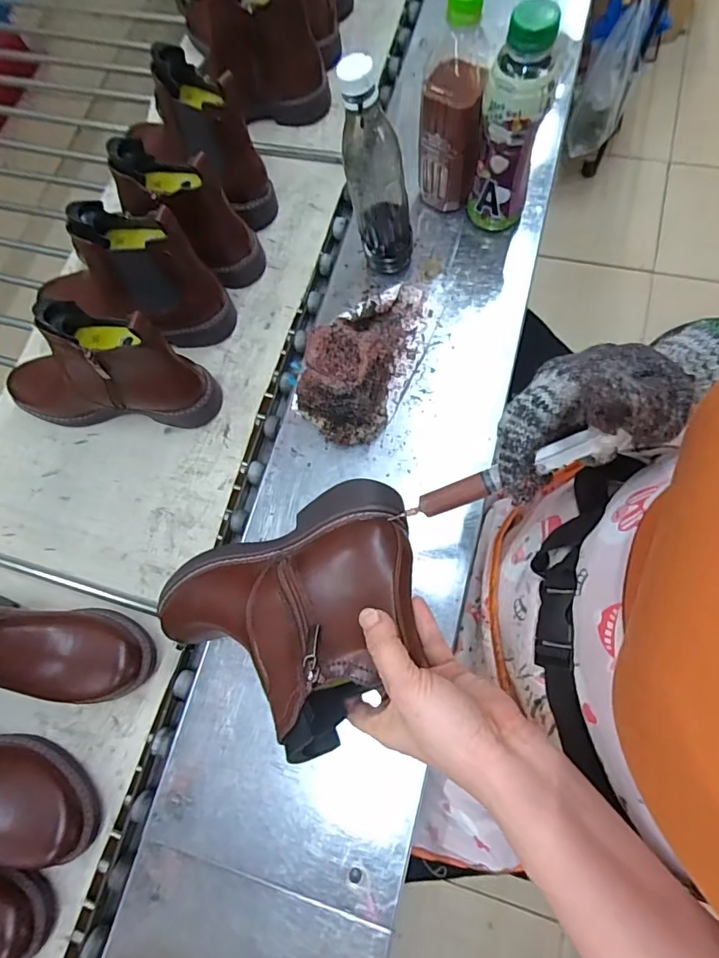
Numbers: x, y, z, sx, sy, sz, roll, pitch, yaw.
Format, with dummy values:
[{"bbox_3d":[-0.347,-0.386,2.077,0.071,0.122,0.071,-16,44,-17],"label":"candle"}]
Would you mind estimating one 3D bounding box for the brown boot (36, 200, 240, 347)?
[{"bbox_3d":[-0.276,-0.228,0.540,0.240,0.155,0.092,1,76,2],"label":"brown boot"}]

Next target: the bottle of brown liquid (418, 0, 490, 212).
[{"bbox_3d":[0.097,-0.377,0.506,0.064,0.208,0.066,7,76,4],"label":"bottle of brown liquid"}]

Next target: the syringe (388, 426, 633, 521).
[{"bbox_3d":[0.092,0.002,0.332,0.147,0.012,0.019,-21,75,17],"label":"syringe"}]

